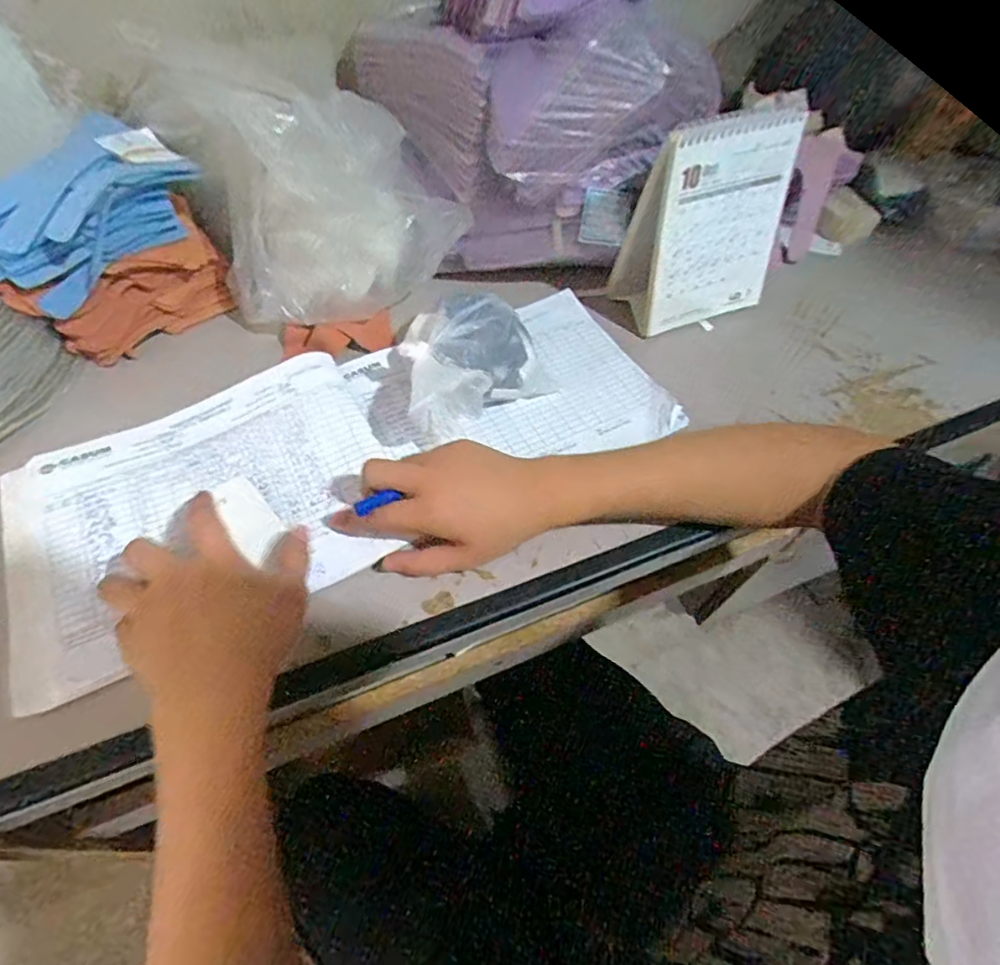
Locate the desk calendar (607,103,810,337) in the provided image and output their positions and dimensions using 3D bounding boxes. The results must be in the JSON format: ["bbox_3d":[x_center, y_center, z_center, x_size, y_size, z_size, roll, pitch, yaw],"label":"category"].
[{"bbox_3d":[0.210,-0.260,0.545,0.178,0.176,0.075,-26,59,-19],"label":"desk calendar"}]

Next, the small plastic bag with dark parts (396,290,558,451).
[{"bbox_3d":[-0.030,-0.112,0.499,0.133,0.064,0.145,-18,57,-14],"label":"small plastic bag with dark parts"}]

